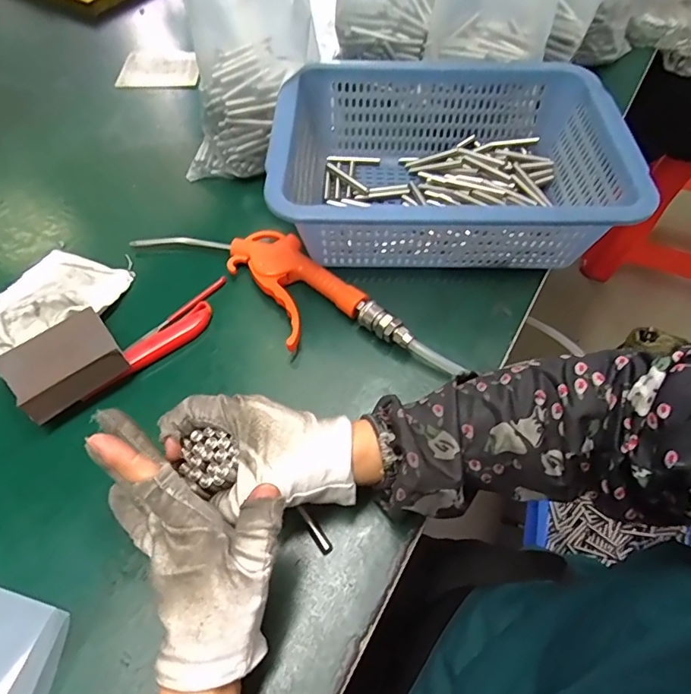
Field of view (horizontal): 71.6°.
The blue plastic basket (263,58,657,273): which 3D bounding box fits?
[{"bbox_3d":[0.090,-0.156,0.445,0.297,0.103,0.226,-1,57,0],"label":"blue plastic basket"}]

